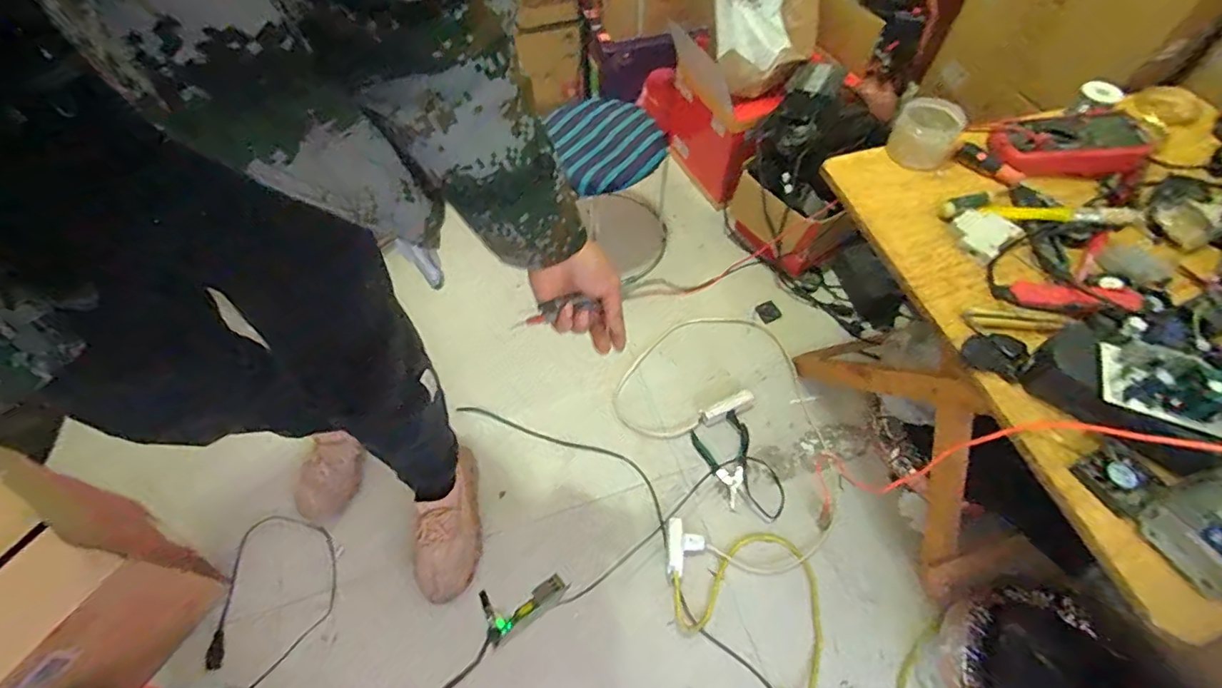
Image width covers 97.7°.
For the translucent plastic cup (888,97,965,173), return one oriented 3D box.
[{"bbox_3d":[0.460,-0.309,0.786,0.089,0.085,0.072,38,66,17],"label":"translucent plastic cup"}]

